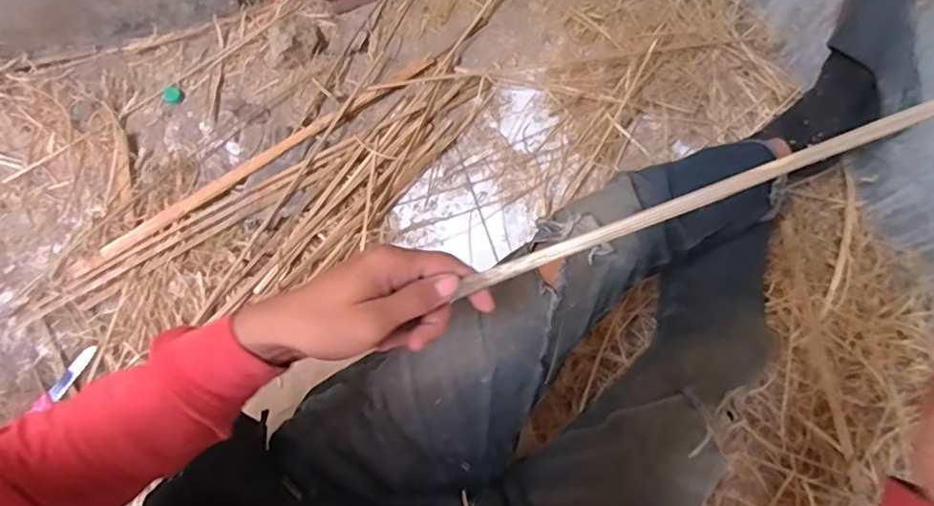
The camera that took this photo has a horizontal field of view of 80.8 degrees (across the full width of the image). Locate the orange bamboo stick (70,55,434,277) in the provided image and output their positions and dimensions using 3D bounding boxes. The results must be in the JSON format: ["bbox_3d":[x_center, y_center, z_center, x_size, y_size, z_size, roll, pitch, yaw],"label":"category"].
[{"bbox_3d":[-0.358,-0.173,0.965,0.704,0.016,0.032,-35,76,-13],"label":"orange bamboo stick"}]

